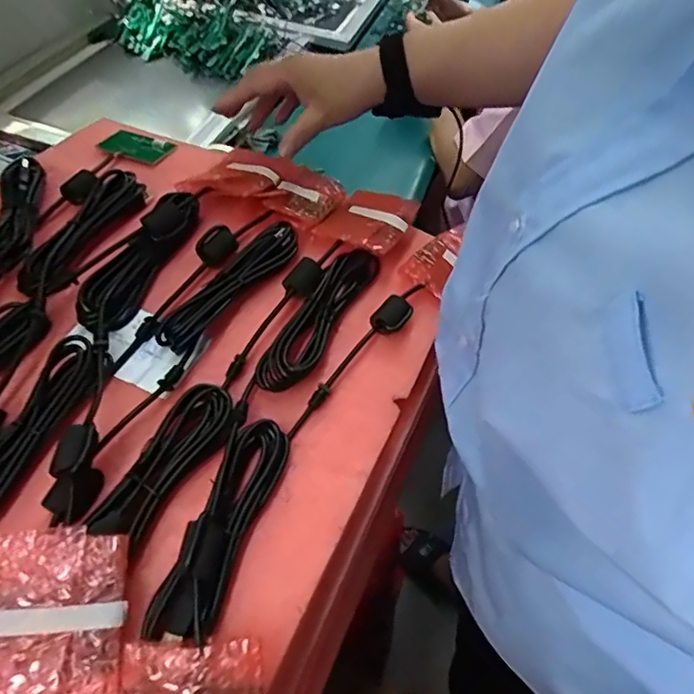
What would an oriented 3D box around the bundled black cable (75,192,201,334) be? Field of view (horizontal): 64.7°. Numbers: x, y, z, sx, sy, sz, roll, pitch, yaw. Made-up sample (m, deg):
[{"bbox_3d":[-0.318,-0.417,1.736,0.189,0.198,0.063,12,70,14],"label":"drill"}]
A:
[{"bbox_3d":[-0.167,-0.074,0.448,0.038,0.035,0.147,22,54,13],"label":"bundled black cable"}]

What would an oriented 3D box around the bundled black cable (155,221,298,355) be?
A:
[{"bbox_3d":[-0.092,-0.053,0.443,0.037,0.013,0.151,28,56,17],"label":"bundled black cable"}]

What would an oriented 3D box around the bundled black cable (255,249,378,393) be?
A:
[{"bbox_3d":[-0.022,-0.026,0.437,0.036,0.016,0.154,22,54,13],"label":"bundled black cable"}]

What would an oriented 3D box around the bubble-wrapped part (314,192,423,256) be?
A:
[{"bbox_3d":[0.021,-0.121,0.508,0.072,0.022,0.095,26,55,16],"label":"bubble-wrapped part"}]

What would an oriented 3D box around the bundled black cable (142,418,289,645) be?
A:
[{"bbox_3d":[-0.075,0.104,0.329,0.039,0.032,0.132,16,53,8],"label":"bundled black cable"}]

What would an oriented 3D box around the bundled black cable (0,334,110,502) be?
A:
[{"bbox_3d":[-0.210,0.051,0.351,0.038,0.018,0.142,22,54,13],"label":"bundled black cable"}]

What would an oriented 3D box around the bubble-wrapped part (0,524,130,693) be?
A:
[{"bbox_3d":[-0.164,0.156,0.285,0.089,0.034,0.111,1,70,-15],"label":"bubble-wrapped part"}]

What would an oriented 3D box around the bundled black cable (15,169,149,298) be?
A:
[{"bbox_3d":[-0.221,-0.100,0.465,0.041,0.019,0.156,13,53,6],"label":"bundled black cable"}]

